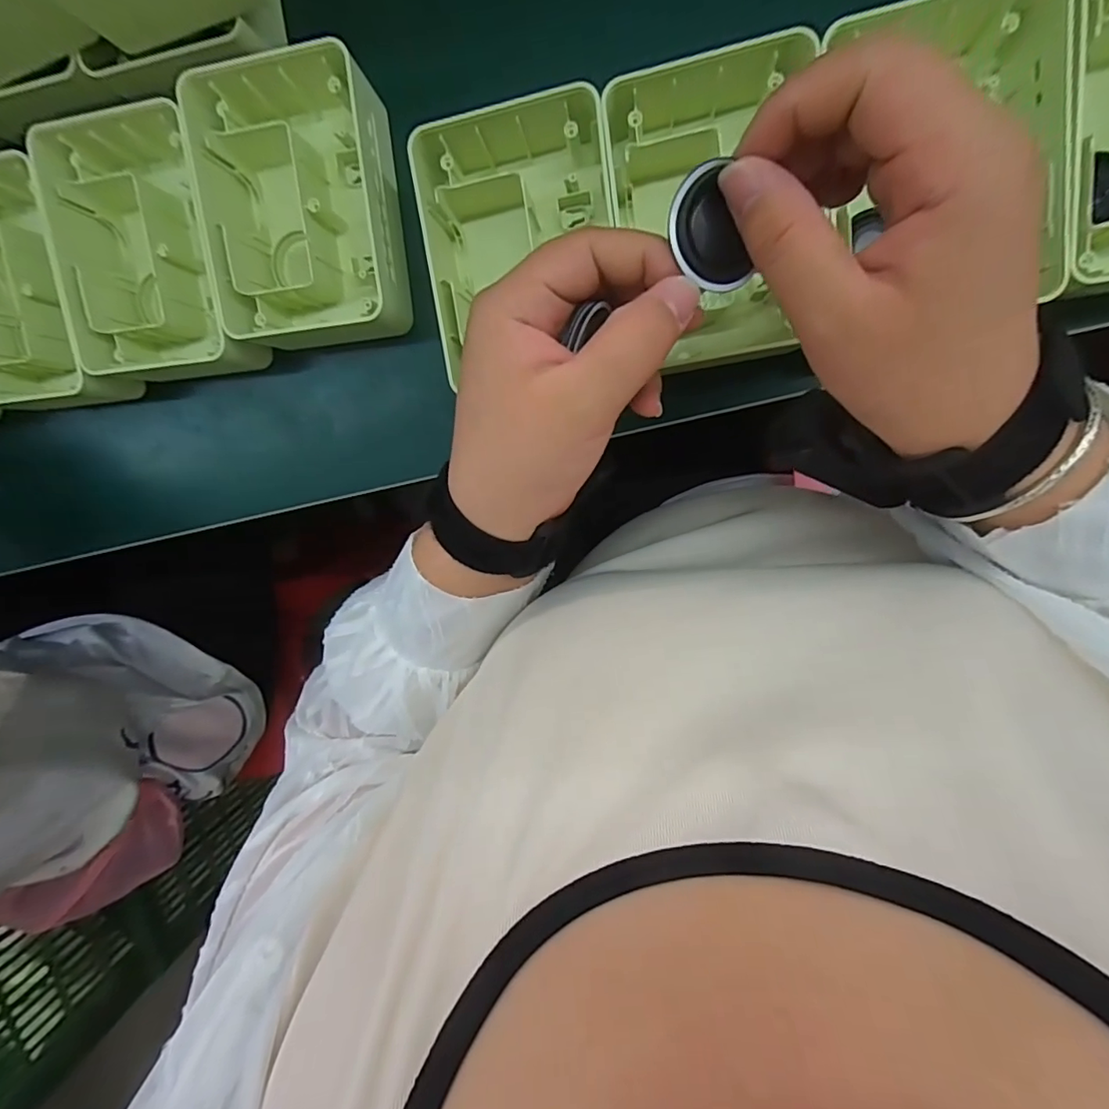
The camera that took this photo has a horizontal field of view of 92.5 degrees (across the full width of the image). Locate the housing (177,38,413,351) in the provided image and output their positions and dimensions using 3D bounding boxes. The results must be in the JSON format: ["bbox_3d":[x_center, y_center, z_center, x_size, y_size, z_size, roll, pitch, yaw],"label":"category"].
[{"bbox_3d":[-0.150,-0.204,0.327,0.106,0.064,0.148,-5,95,6],"label":"housing"}]

